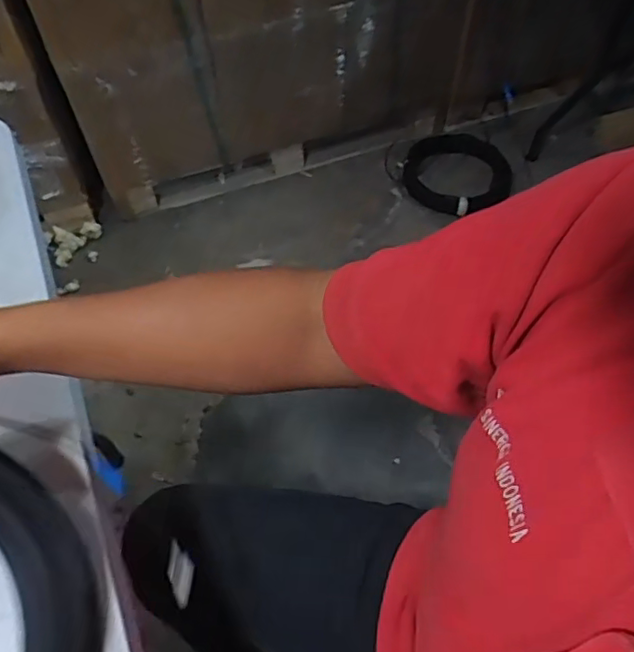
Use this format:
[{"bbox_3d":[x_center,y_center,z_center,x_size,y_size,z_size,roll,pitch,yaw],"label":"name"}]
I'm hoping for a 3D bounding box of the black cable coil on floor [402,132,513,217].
[{"bbox_3d":[0.398,-0.445,1.759,0.293,0.059,0.270,1,69,-4],"label":"black cable coil on floor"}]

